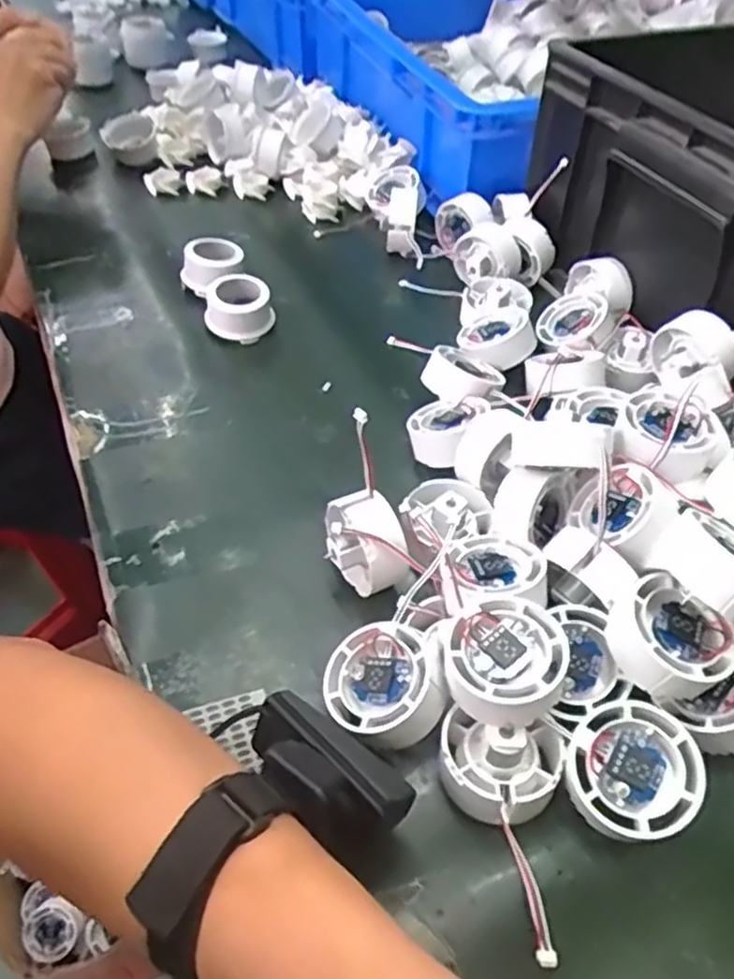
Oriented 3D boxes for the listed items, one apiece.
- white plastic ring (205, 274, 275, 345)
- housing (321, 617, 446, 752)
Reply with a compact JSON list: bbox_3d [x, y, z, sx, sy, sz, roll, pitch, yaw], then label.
[{"bbox_3d":[-0.103,-0.145,0.564,0.046,0.033,0.044,1,48,-1],"label":"white plastic ring"},{"bbox_3d":[0.008,0.093,0.337,0.051,0.021,0.053,-15,50,18],"label":"housing"}]

